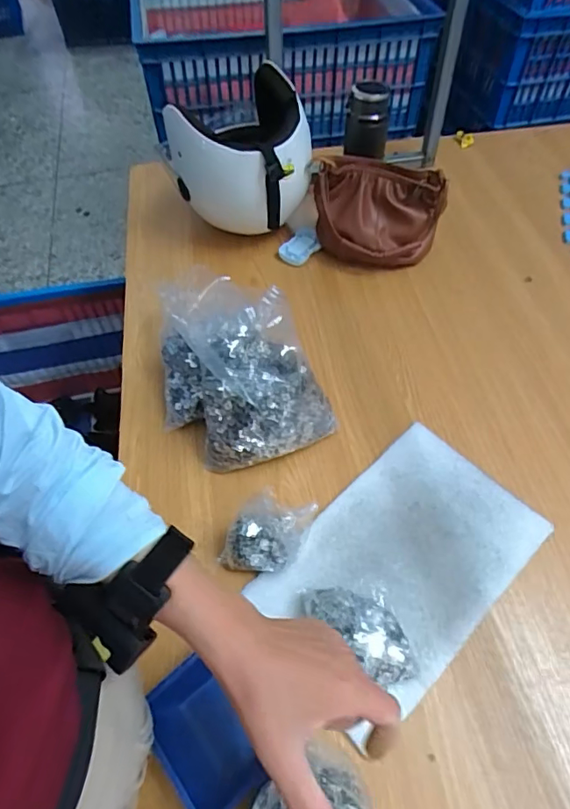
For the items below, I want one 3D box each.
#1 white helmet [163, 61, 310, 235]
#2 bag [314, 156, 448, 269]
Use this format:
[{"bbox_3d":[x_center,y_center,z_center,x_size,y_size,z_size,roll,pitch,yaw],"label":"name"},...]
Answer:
[{"bbox_3d":[-0.056,-0.446,0.911,0.215,0.214,0.254,19,59,11],"label":"white helmet"},{"bbox_3d":[0.151,-0.326,0.868,0.221,0.128,0.116,16,58,10],"label":"bag"}]

